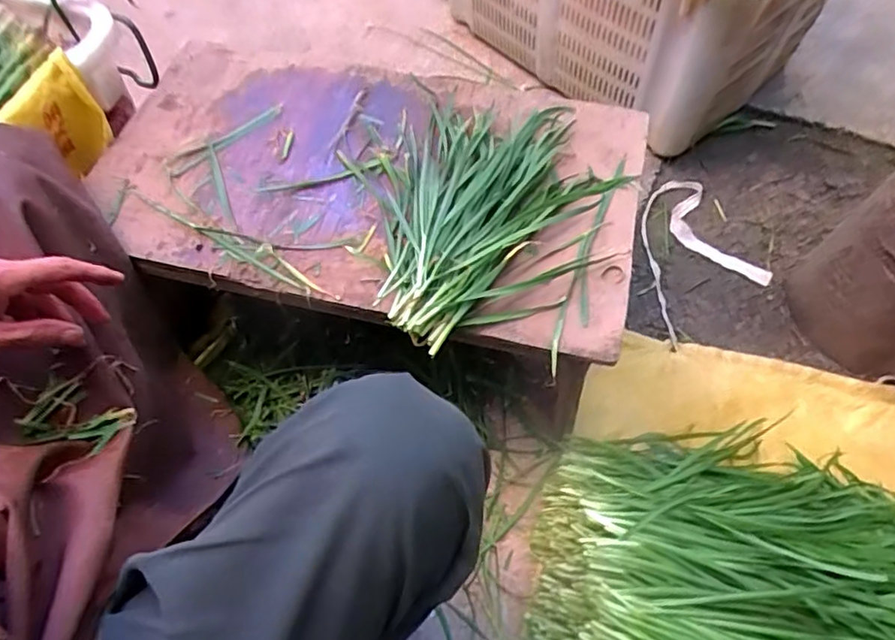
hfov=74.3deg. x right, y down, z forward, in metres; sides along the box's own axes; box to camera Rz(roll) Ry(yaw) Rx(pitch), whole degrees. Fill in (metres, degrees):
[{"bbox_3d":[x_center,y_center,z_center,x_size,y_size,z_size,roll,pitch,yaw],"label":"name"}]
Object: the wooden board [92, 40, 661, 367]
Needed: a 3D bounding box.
[{"bbox_3d":[-0.088,-0.169,0.697,0.608,0.040,0.352,12,63,6],"label":"wooden board"}]

